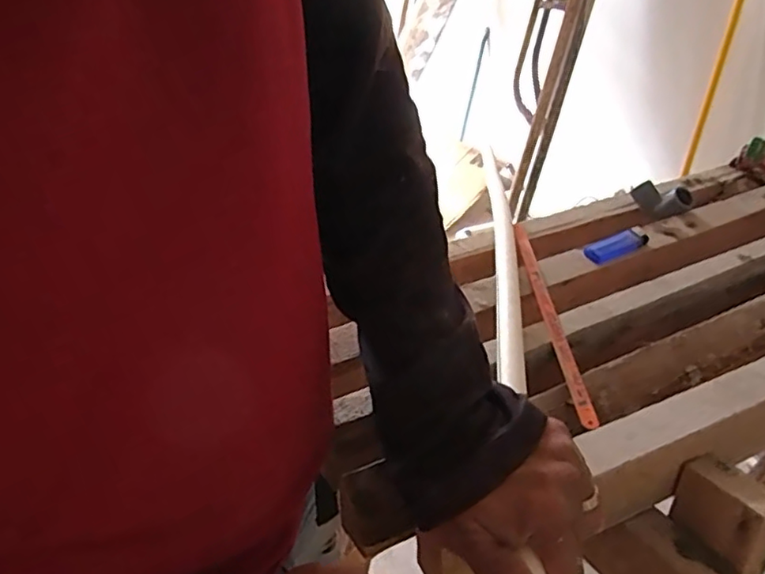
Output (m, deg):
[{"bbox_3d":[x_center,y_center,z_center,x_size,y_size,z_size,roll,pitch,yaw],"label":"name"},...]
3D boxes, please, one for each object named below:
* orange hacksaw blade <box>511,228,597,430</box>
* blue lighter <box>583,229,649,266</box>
[{"bbox_3d":[0.152,0.019,0.551,0.015,0.006,0.289,-2,34,1],"label":"orange hacksaw blade"},{"bbox_3d":[0.250,-0.044,0.641,0.080,0.015,0.025,-19,35,-28],"label":"blue lighter"}]

